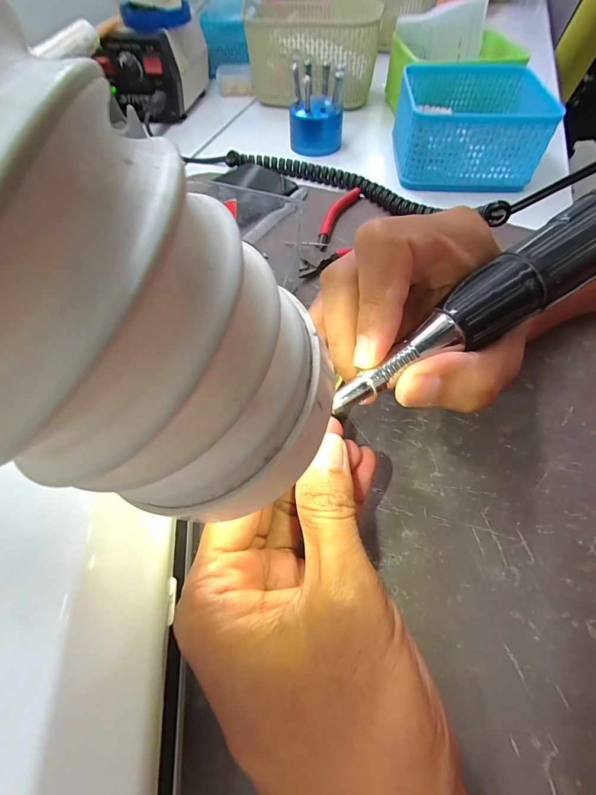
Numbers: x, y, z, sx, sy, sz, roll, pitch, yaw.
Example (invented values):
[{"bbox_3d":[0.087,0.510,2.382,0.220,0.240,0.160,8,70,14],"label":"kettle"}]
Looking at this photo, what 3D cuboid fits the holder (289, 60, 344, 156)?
[{"bbox_3d":[0.021,-0.314,0.386,0.058,0.062,0.054,1,57,2],"label":"holder"}]

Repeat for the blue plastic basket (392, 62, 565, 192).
[{"bbox_3d":[0.169,-0.279,0.361,0.128,0.055,0.133,4,57,4],"label":"blue plastic basket"}]

